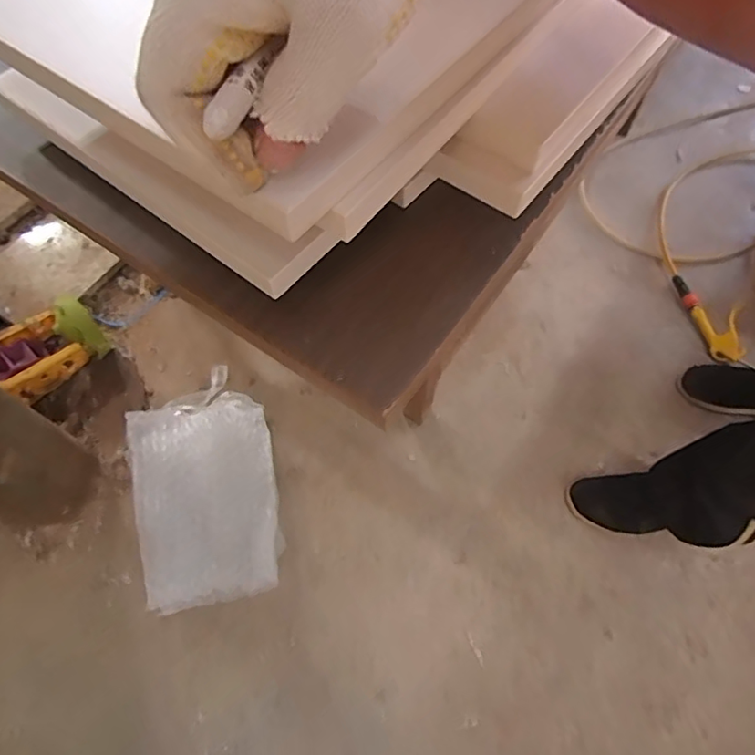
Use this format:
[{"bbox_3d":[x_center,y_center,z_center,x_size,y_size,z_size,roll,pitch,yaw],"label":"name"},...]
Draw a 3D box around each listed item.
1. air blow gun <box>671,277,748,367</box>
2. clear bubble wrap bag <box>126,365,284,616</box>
[{"bbox_3d":[0.679,-0.122,1.081,0.090,0.042,0.213,-7,64,-4],"label":"air blow gun"},{"bbox_3d":[-0.292,0.184,0.940,0.222,0.072,0.392,-13,65,-7],"label":"clear bubble wrap bag"}]

